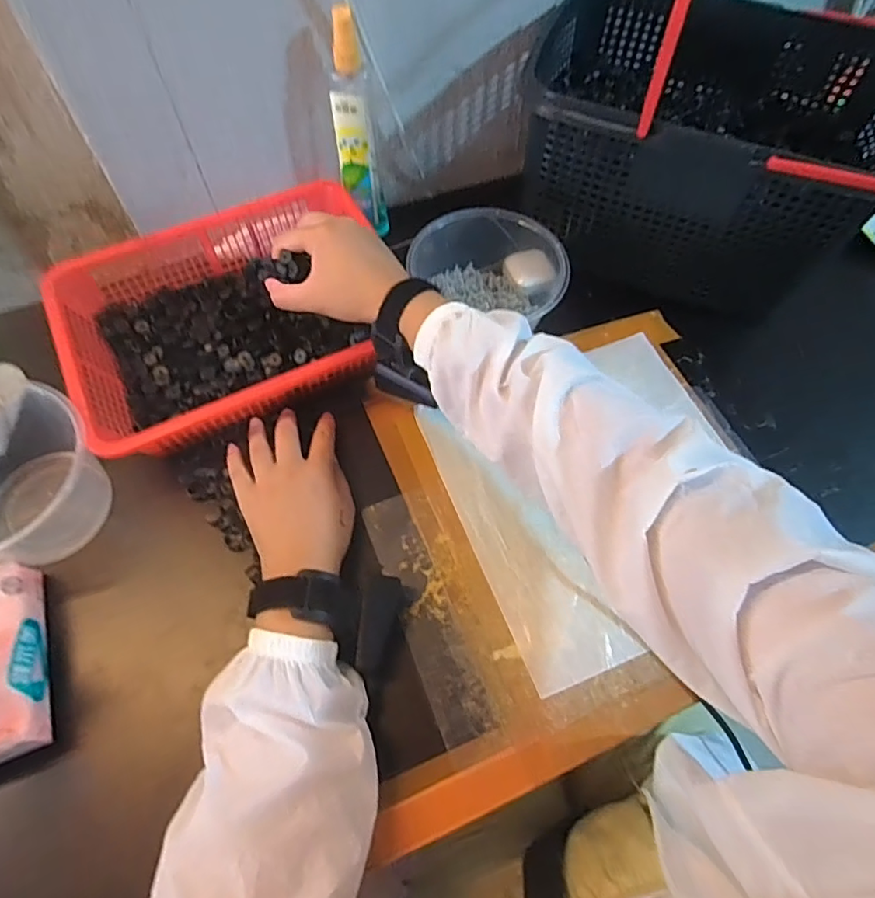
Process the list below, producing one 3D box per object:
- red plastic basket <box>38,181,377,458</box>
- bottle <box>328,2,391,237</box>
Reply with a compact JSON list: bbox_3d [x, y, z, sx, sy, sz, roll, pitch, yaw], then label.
[{"bbox_3d":[-0.192,-0.129,0.530,0.288,0.068,0.215,-26,66,-14],"label":"red plastic basket"},{"bbox_3d":[-0.077,-0.304,0.543,0.043,0.204,0.031,-4,63,-3],"label":"bottle"}]

